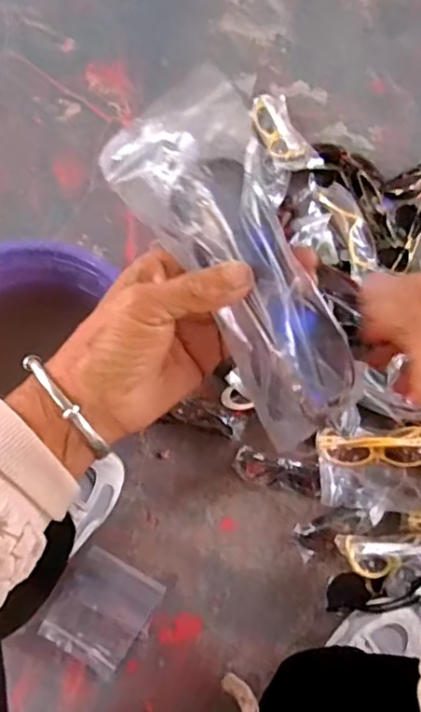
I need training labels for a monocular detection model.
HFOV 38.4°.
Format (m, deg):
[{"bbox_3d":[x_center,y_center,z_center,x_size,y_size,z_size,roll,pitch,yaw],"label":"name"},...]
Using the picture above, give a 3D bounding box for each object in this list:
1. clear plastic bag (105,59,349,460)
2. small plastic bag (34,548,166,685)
[{"bbox_3d":[0.014,-0.045,0.301,0.059,0.050,0.179,-27,89,-15],"label":"clear plastic bag"},{"bbox_3d":[-0.128,0.300,0.713,0.103,0.004,0.114,30,73,7],"label":"small plastic bag"}]

